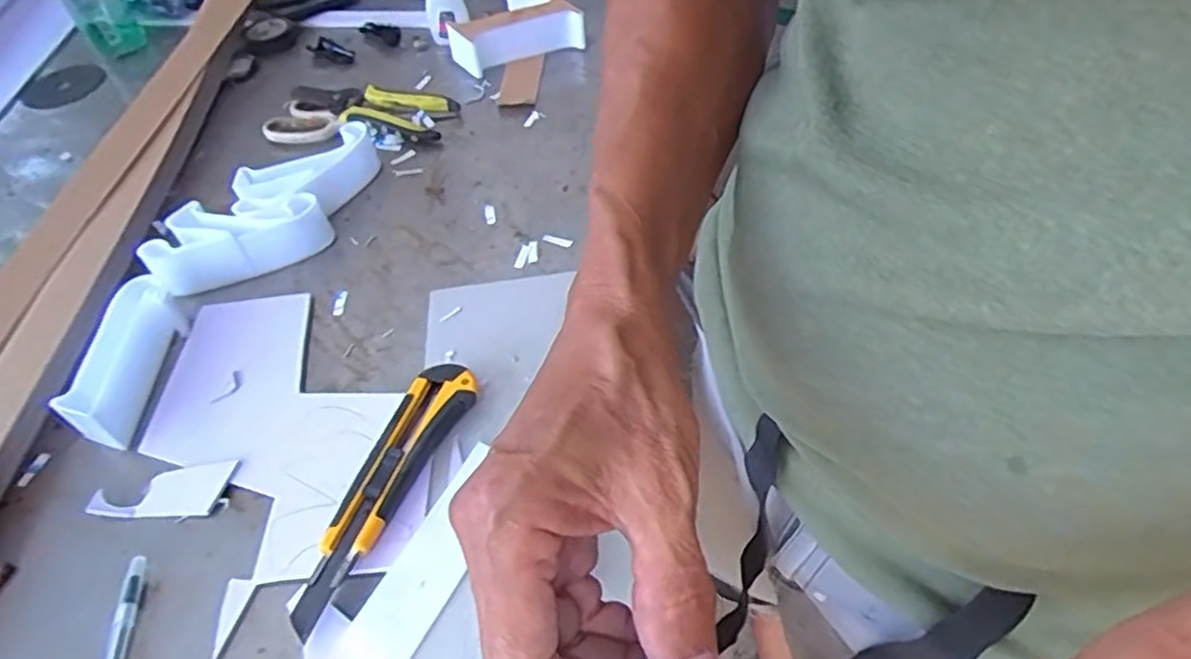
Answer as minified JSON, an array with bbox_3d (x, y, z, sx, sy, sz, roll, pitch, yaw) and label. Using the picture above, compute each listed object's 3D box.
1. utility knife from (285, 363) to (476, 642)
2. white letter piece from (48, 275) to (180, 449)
[{"bbox_3d":[-0.128,0.093,0.438,0.038,0.024,0.174,18,53,19],"label":"utility knife"},{"bbox_3d":[-0.334,0.019,0.516,0.040,0.040,0.130,-6,49,0],"label":"white letter piece"}]

